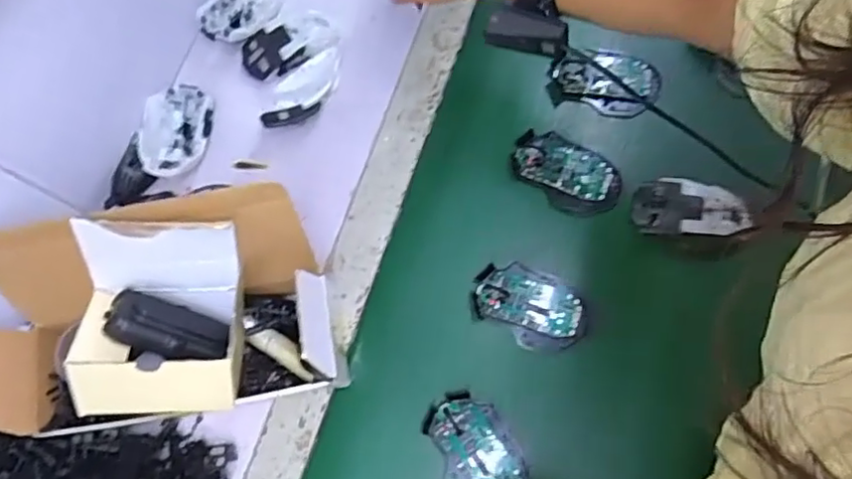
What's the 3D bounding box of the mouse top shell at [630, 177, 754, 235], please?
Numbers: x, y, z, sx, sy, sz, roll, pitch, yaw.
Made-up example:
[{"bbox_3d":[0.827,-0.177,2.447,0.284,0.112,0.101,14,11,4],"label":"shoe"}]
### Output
[{"bbox_3d":[0.263,-0.031,0.608,0.106,0.031,0.058,6,75,0],"label":"mouse top shell"}]

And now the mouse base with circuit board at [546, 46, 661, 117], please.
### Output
[{"bbox_3d":[0.192,-0.173,0.662,0.116,0.027,0.071,15,76,3],"label":"mouse base with circuit board"}]

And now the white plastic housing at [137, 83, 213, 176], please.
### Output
[{"bbox_3d":[-0.267,-0.116,0.653,0.074,0.033,0.112,-2,75,-2],"label":"white plastic housing"}]

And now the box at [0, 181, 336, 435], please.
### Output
[{"bbox_3d":[-0.233,0.071,0.529,0.289,0.163,0.152,-9,76,-3],"label":"box"}]

